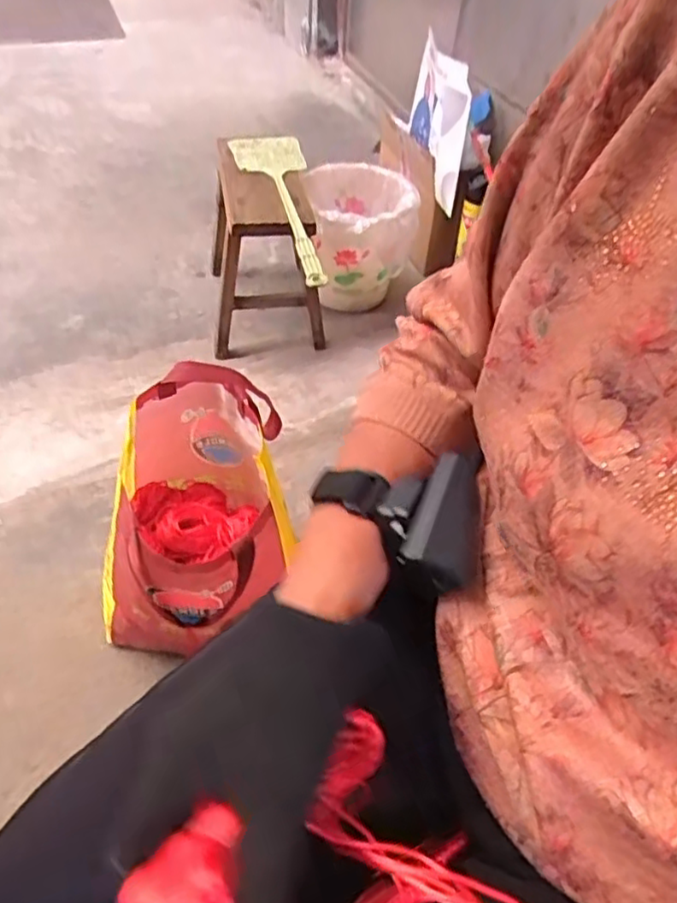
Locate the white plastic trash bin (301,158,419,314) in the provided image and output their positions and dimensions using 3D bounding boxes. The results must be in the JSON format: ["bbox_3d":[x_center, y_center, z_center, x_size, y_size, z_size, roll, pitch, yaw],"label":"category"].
[{"bbox_3d":[0.037,-0.403,1.318,0.205,0.250,0.177,-4,49,-7],"label":"white plastic trash bin"}]

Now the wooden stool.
[{"bbox_3d":[-0.139,-0.371,1.252,0.206,0.306,0.345,-4,49,-8],"label":"wooden stool"}]

